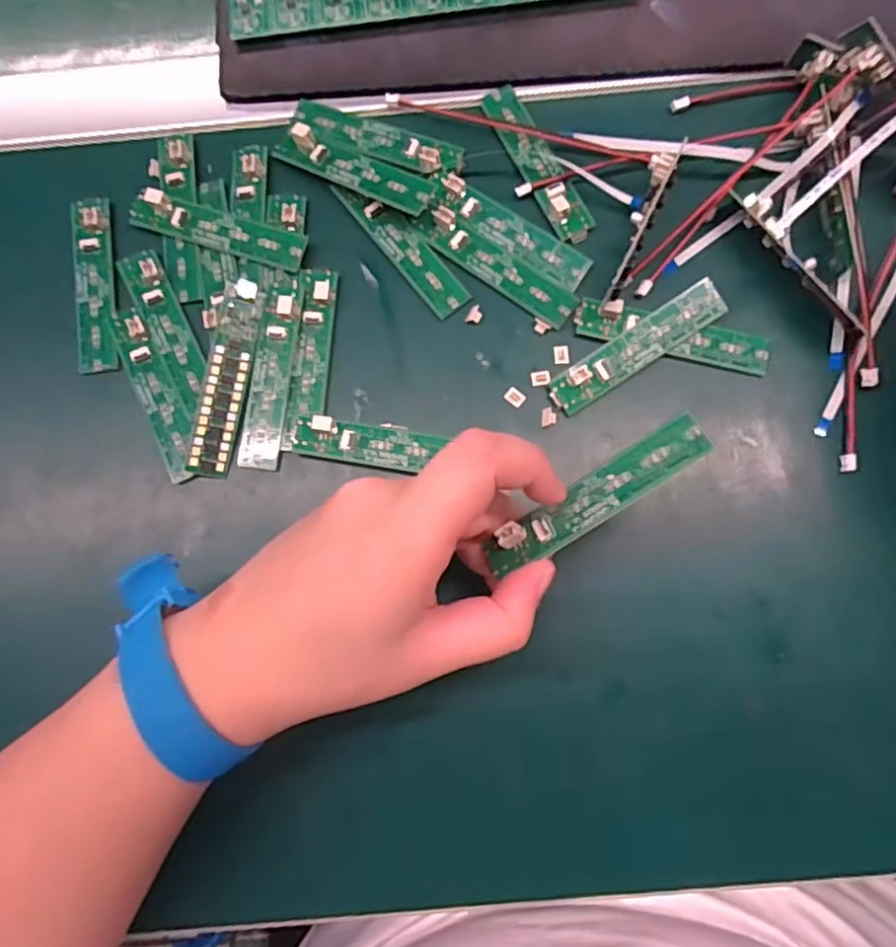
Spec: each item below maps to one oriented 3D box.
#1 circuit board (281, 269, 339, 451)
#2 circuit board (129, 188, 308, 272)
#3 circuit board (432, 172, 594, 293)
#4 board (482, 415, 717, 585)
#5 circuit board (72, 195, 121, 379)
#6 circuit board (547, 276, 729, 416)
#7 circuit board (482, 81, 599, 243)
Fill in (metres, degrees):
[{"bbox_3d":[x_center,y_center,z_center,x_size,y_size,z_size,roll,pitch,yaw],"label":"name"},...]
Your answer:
[{"bbox_3d":[-0.060,-0.051,0.281,0.016,0.007,0.080,5,84,-7],"label":"circuit board"},{"bbox_3d":[-0.104,-0.111,0.287,0.081,0.006,0.018,17,80,5],"label":"circuit board"},{"bbox_3d":[0.027,-0.111,0.288,0.080,0.009,0.018,32,82,7],"label":"circuit board"},{"bbox_3d":[0.048,0.009,0.214,0.080,0.007,0.016,-34,79,14],"label":"board"},{"bbox_3d":[-0.159,-0.085,0.288,0.017,0.004,0.079,-6,86,-4],"label":"circuit board"},{"bbox_3d":[0.082,-0.055,0.277,0.084,0.009,0.017,-33,80,-5],"label":"circuit board"},{"bbox_3d":[0.042,-0.144,0.293,0.016,0.008,0.083,-27,80,-3],"label":"circuit board"}]

